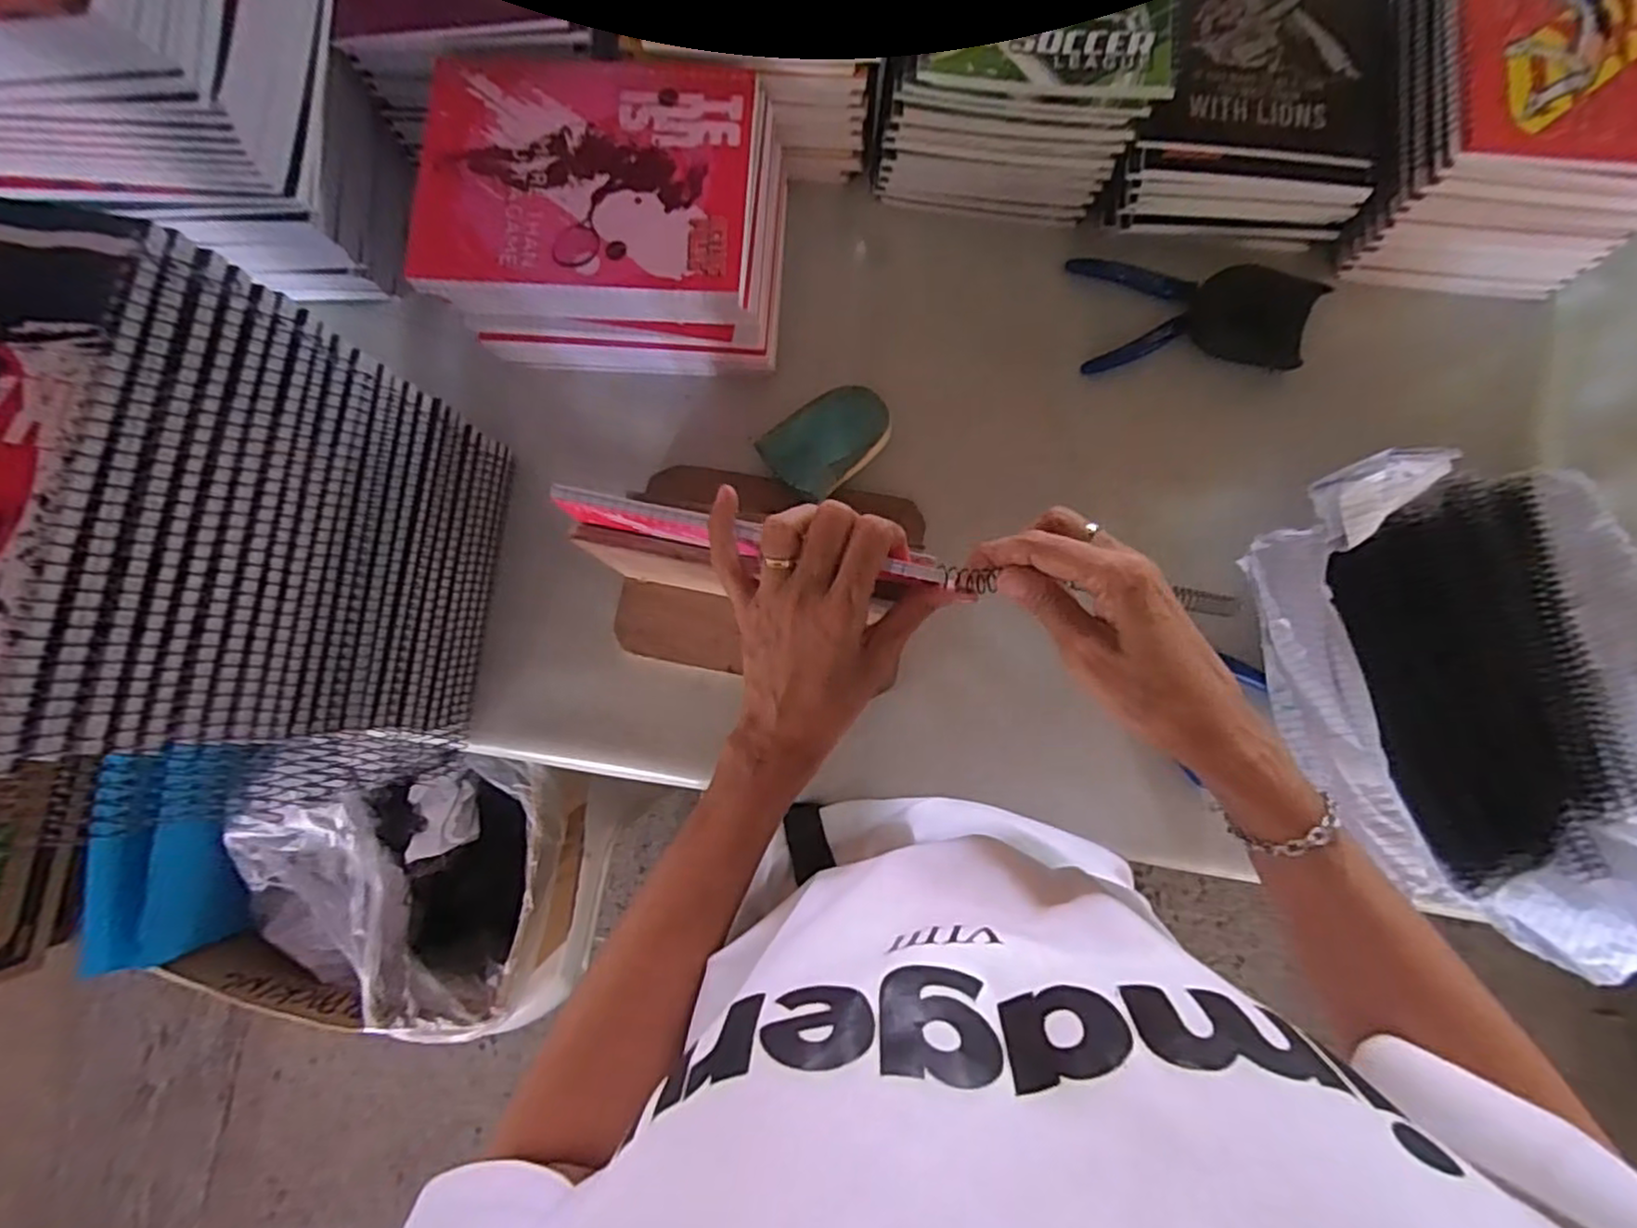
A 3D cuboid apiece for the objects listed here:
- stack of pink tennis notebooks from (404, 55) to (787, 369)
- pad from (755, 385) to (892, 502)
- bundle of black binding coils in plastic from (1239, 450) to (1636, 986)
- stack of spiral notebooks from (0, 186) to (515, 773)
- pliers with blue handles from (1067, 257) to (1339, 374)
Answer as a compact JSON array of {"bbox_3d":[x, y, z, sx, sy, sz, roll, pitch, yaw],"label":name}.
[{"bbox_3d":[-0.133,-0.255,0.472,0.208,0.114,0.154,3,83,1],"label":"stack of pink tennis notebooks"},{"bbox_3d":[0.008,-0.121,0.497,0.086,0.023,0.061,-38,84,-2],"label":"pad"},{"bbox_3d":[0.430,0.051,0.443,0.262,0.071,0.310,-14,84,0],"label":"bundle of black binding coils in plastic"},{"bbox_3d":[-0.312,-0.040,0.370,0.157,0.271,0.196,7,83,2],"label":"stack of spiral notebooks"},{"bbox_3d":[0.268,-0.217,0.498,0.158,0.018,0.087,2,84,2],"label":"pliers with blue handles"}]

